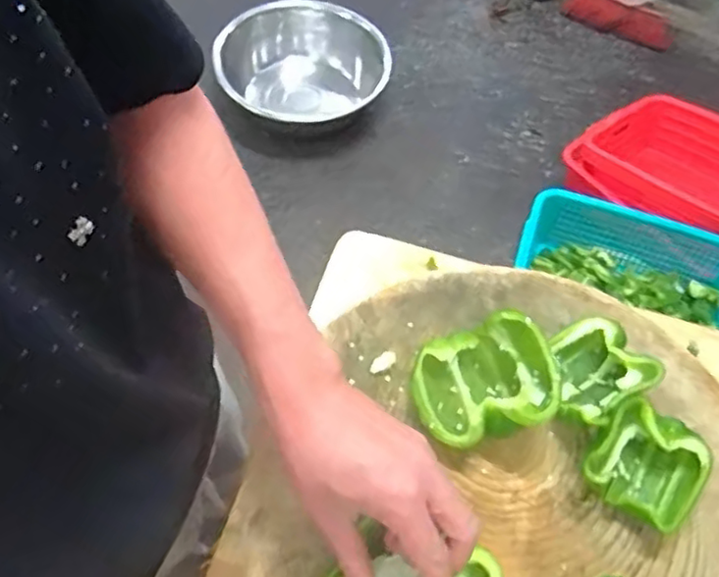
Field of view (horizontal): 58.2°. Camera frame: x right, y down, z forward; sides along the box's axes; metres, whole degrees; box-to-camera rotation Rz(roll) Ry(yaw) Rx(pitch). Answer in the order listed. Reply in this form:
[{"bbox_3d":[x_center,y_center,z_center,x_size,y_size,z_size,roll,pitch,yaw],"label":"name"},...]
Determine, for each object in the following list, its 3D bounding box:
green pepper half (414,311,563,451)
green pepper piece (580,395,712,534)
[{"bbox_3d":[0.094,0.072,0.499,0.096,0.068,0.085,-12,61,-10],"label":"green pepper half"},{"bbox_3d":[0.215,0.132,0.485,0.079,0.043,0.078,35,63,16],"label":"green pepper piece"}]

